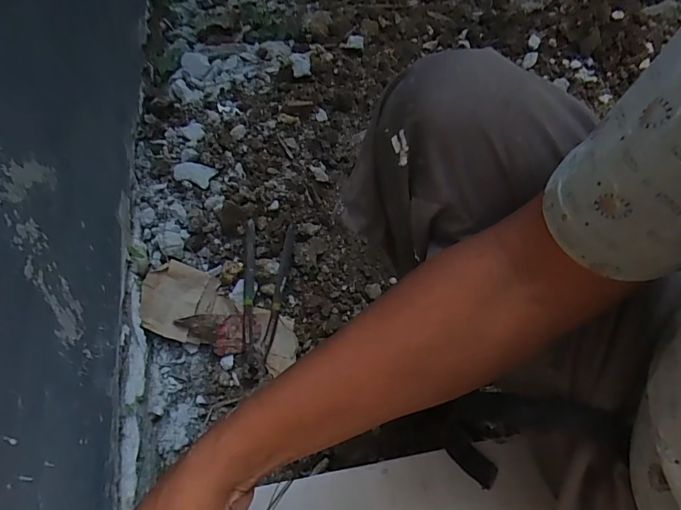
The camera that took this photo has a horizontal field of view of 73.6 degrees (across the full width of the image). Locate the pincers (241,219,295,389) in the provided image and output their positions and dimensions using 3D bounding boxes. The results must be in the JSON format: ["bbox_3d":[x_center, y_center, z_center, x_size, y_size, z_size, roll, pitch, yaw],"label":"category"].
[{"bbox_3d":[-0.113,0.070,0.654,0.065,0.032,0.228,7,83,2],"label":"pincers"}]

